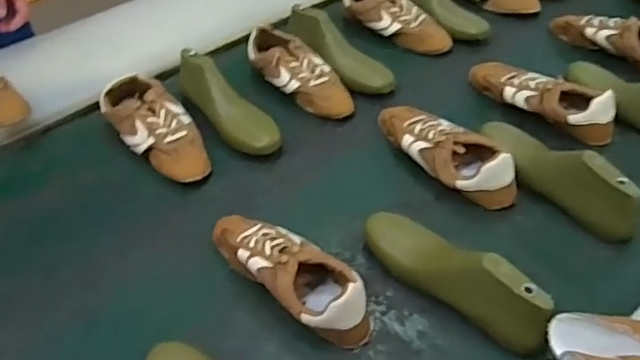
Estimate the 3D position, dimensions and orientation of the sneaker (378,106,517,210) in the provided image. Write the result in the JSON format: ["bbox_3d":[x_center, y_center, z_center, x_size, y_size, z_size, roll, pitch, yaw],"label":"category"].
[{"bbox_3d":[0.190,-0.051,0.931,0.093,0.082,0.264,-25,51,-22],"label":"sneaker"}]

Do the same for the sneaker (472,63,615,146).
[{"bbox_3d":[0.368,-0.146,1.009,0.255,0.082,0.080,35,56,29],"label":"sneaker"}]

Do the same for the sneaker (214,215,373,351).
[{"bbox_3d":[-0.041,0.115,0.770,0.091,0.085,0.260,-35,56,-29],"label":"sneaker"}]

